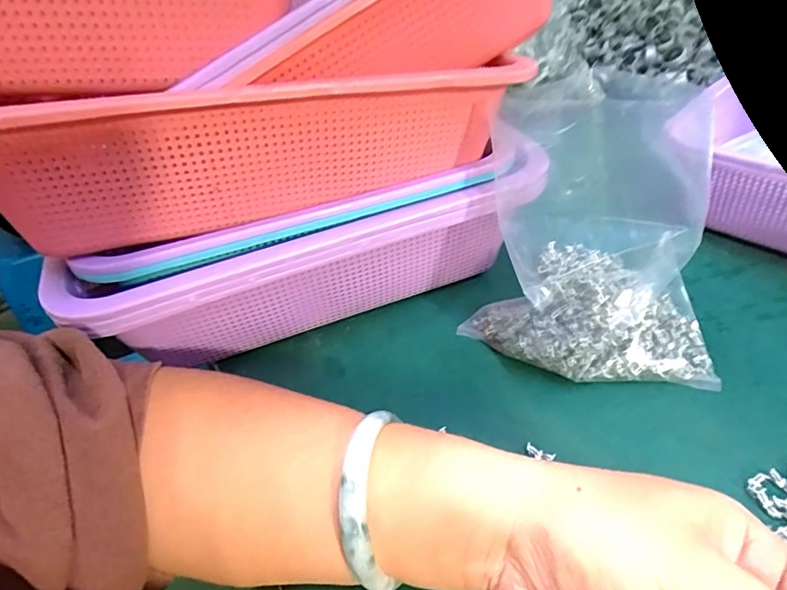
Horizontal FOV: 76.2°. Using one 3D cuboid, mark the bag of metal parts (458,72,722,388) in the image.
[{"bbox_3d":[0.124,-0.045,0.312,0.138,0.123,0.161,6,42,15],"label":"bag of metal parts"}]

